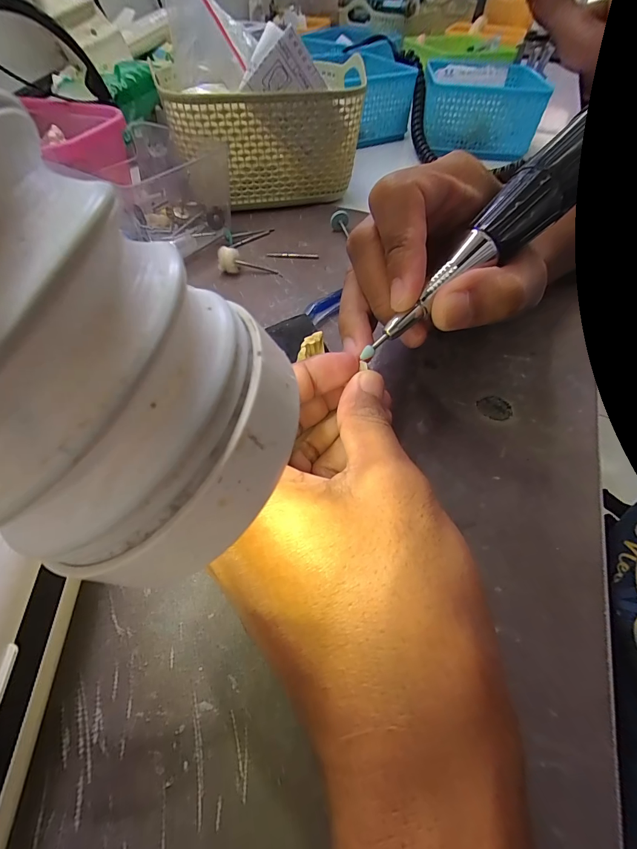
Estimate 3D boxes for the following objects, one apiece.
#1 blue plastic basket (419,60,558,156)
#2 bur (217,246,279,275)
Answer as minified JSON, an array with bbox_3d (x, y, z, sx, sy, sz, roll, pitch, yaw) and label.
[{"bbox_3d":[0.195,-0.385,0.428,0.132,0.062,0.131,11,54,3],"label":"blue plastic basket"},{"bbox_3d":[-0.054,-0.121,0.268,0.044,0.015,0.013,8,53,-18],"label":"bur"}]

